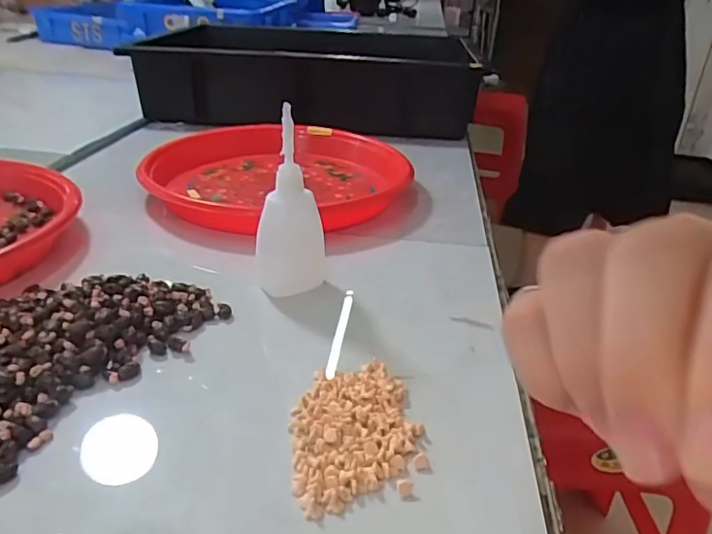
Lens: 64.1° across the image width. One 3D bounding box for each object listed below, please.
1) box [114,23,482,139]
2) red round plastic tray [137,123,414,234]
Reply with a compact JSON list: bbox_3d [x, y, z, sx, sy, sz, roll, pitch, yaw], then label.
[{"bbox_3d":[-0.053,-0.282,0.831,0.417,0.096,0.338,5,28,1],"label":"box"},{"bbox_3d":[-0.073,-0.089,0.533,0.234,0.030,0.225,4,28,-2],"label":"red round plastic tray"}]

